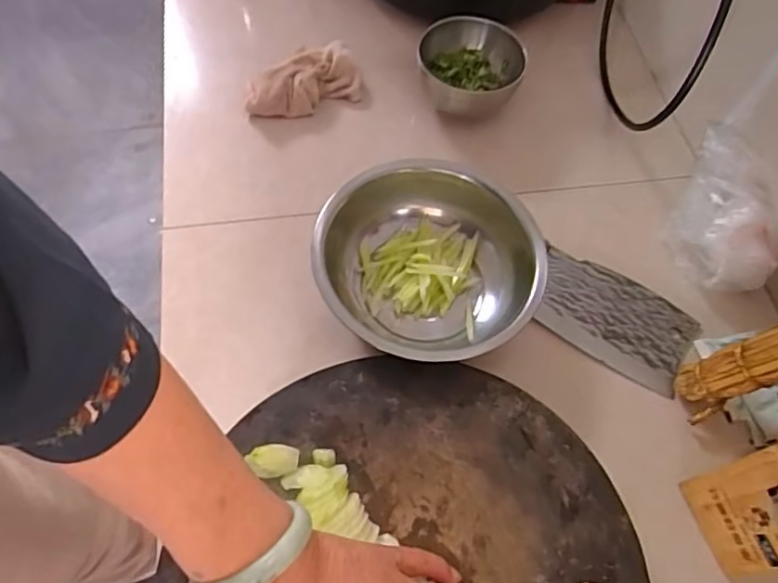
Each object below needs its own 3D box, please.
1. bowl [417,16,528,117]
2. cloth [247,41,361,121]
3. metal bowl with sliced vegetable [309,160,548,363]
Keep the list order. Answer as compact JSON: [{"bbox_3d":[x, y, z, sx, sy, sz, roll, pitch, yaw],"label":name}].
[{"bbox_3d":[0.089,-0.235,0.657,0.110,0.073,0.110,1,62,-2],"label":"bowl"},{"bbox_3d":[-0.097,-0.232,0.668,0.134,0.034,0.078,-25,66,-15],"label":"cloth"},{"bbox_3d":[0.037,-0.024,0.536,0.191,0.075,0.193,1,62,-2],"label":"metal bowl with sliced vegetable"}]

